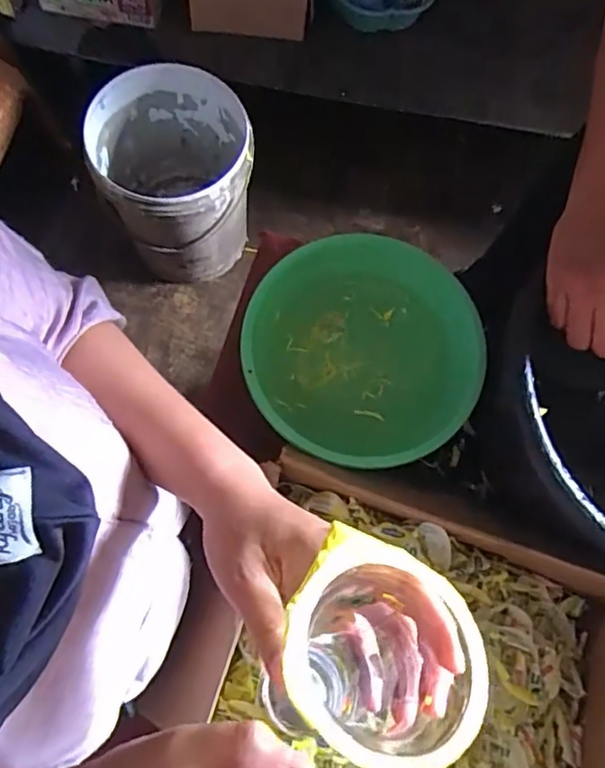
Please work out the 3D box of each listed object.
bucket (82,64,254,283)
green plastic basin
[{"bbox_3d":[-0.254,-0.423,1.227,0.292,0.344,0.306,1,75,-2],"label":"bucket"},{"bbox_3d":[0.062,-0.031,0.607,0.234,0.070,0.216,1,75,-2],"label":"green plastic basin"}]

